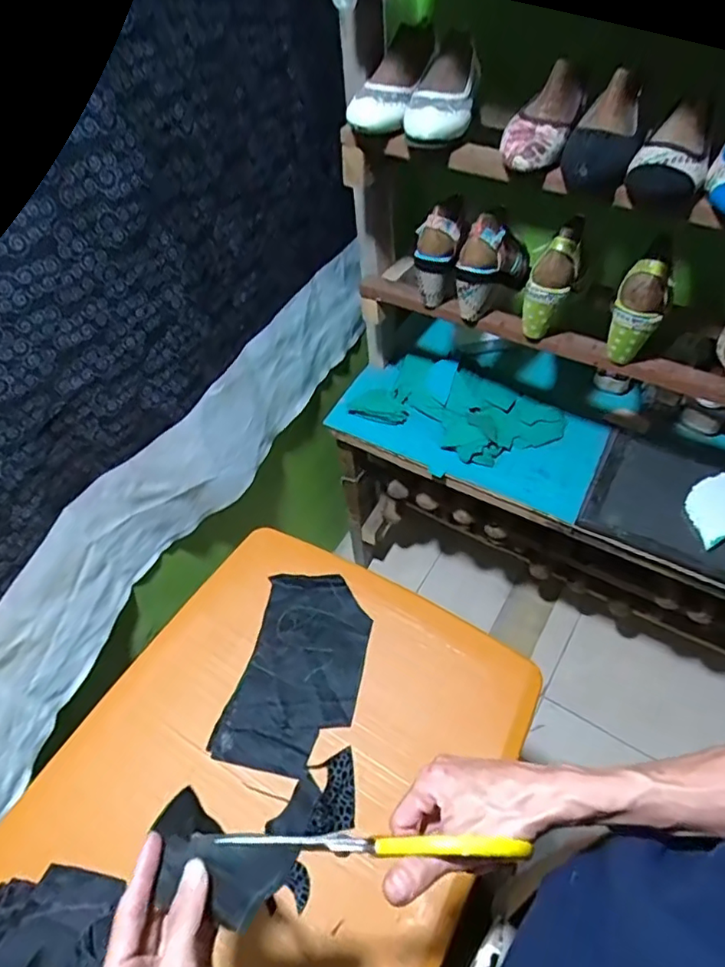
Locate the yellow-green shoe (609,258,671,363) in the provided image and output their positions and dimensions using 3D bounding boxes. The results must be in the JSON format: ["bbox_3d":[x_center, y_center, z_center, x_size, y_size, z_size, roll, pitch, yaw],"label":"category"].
[{"bbox_3d":[0.379,-0.236,0.789,0.067,0.140,0.065,20,57,18],"label":"yellow-green shoe"}]

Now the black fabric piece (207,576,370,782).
[{"bbox_3d":[-0.079,0.237,0.746,0.154,0.007,0.253,10,54,12],"label":"black fabric piece"}]

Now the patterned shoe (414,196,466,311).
[{"bbox_3d":[0.114,-0.346,0.879,0.073,0.163,0.060,25,36,22],"label":"patterned shoe"}]

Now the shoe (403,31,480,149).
[{"bbox_3d":[0.113,-0.542,0.772,0.077,0.065,0.271,8,54,10],"label":"shoe"}]

